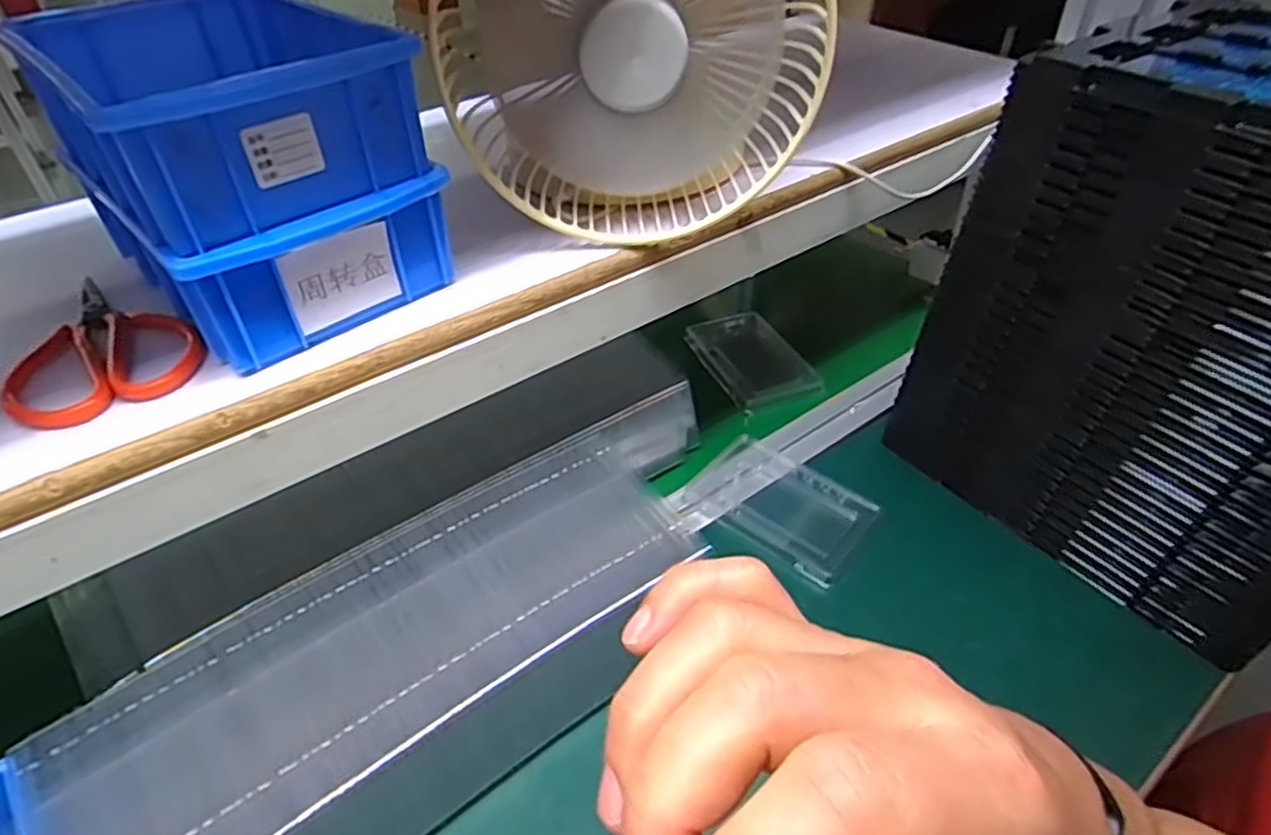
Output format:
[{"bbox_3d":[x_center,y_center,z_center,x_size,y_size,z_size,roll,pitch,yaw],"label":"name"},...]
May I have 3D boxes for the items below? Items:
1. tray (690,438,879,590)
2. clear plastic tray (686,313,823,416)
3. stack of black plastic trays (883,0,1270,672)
[{"bbox_3d":[0.113,0.068,0.573,0.134,0.014,0.087,30,50,32],"label":"tray"},{"bbox_3d":[0.110,-0.058,0.704,0.085,0.022,0.127,-19,43,-18],"label":"clear plastic tray"},{"bbox_3d":[0.381,-0.065,0.484,0.211,0.311,0.282,-27,46,-25],"label":"stack of black plastic trays"}]

